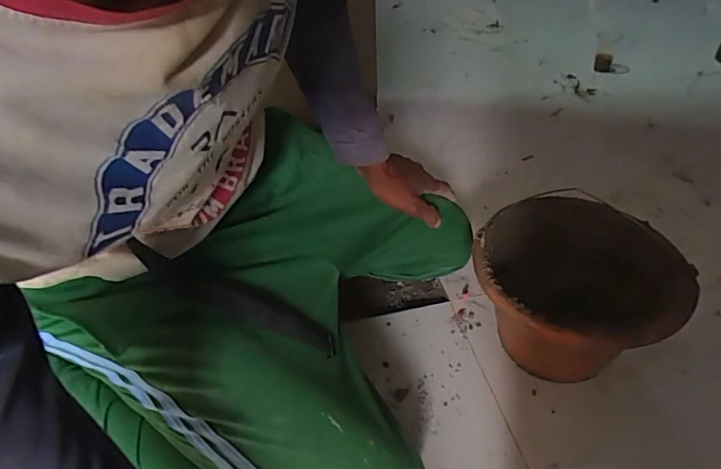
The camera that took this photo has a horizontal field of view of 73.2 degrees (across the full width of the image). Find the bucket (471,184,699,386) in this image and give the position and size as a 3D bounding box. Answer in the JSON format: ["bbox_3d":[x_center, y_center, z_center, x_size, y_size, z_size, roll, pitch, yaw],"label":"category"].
[{"bbox_3d":[0.274,0.093,0.656,0.233,0.175,0.244,-2,42,2],"label":"bucket"}]

